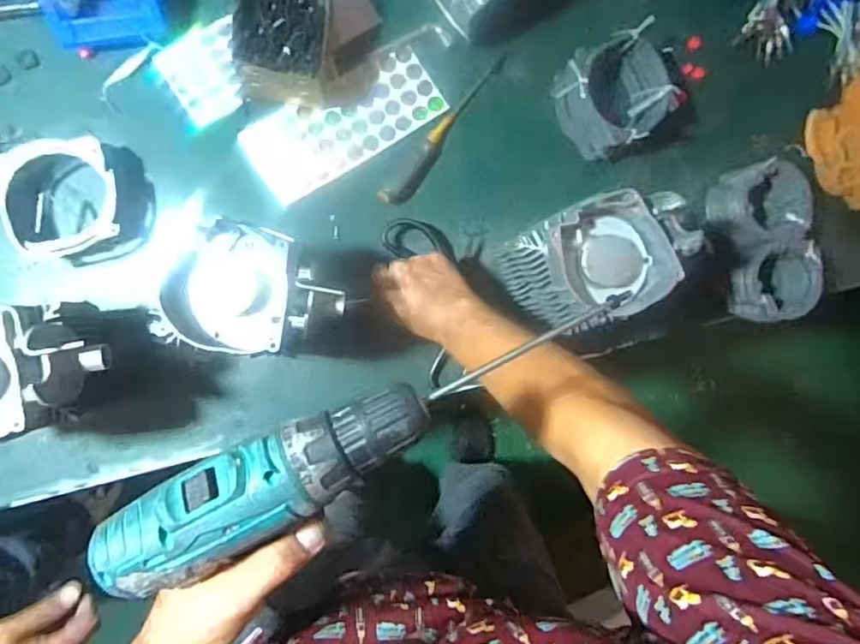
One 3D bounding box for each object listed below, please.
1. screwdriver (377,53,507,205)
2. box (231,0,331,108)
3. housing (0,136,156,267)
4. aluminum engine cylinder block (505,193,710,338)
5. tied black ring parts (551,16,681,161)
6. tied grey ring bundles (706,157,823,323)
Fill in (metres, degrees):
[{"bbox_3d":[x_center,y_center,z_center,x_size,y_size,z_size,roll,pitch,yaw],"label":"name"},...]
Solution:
[{"bbox_3d":[0.025,-0.243,0.717,0.031,0.031,0.249,40,86,-6],"label":"screwdriver"},{"bbox_3d":[-0.164,-0.332,0.651,0.109,0.098,0.149,4,90,-7],"label":"box"},{"bbox_3d":[-0.403,-0.139,0.654,0.136,0.088,0.131,0,91,-7],"label":"housing"},{"bbox_3d":[0.182,-0.072,0.633,0.150,0.182,0.117,-28,94,-6],"label":"aluminum engine cylinder block"},{"bbox_3d":[0.238,-0.290,0.727,0.130,0.099,0.123,0,91,-7],"label":"tied black ring parts"},{"bbox_3d":[0.446,-0.105,0.760,0.103,0.080,0.207,-10,92,-7],"label":"tied grey ring bundles"}]

